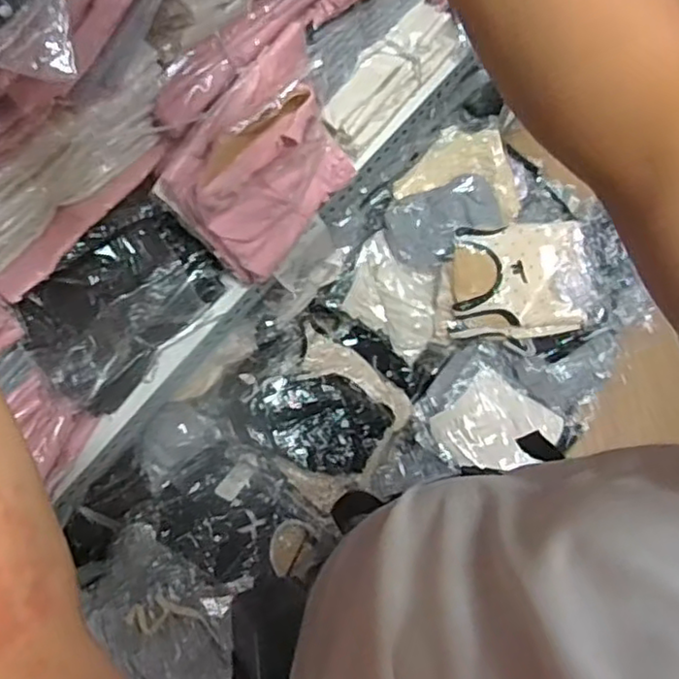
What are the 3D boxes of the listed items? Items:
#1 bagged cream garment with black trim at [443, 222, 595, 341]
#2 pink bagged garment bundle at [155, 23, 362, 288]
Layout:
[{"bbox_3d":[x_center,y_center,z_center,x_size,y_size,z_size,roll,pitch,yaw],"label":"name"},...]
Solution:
[{"bbox_3d":[0.347,-0.111,1.282,0.254,0.031,0.212,-2,96,8],"label":"bagged cream garment with black trim"},{"bbox_3d":[-0.075,-0.191,0.774,0.074,0.247,0.226,30,77,25],"label":"pink bagged garment bundle"}]

